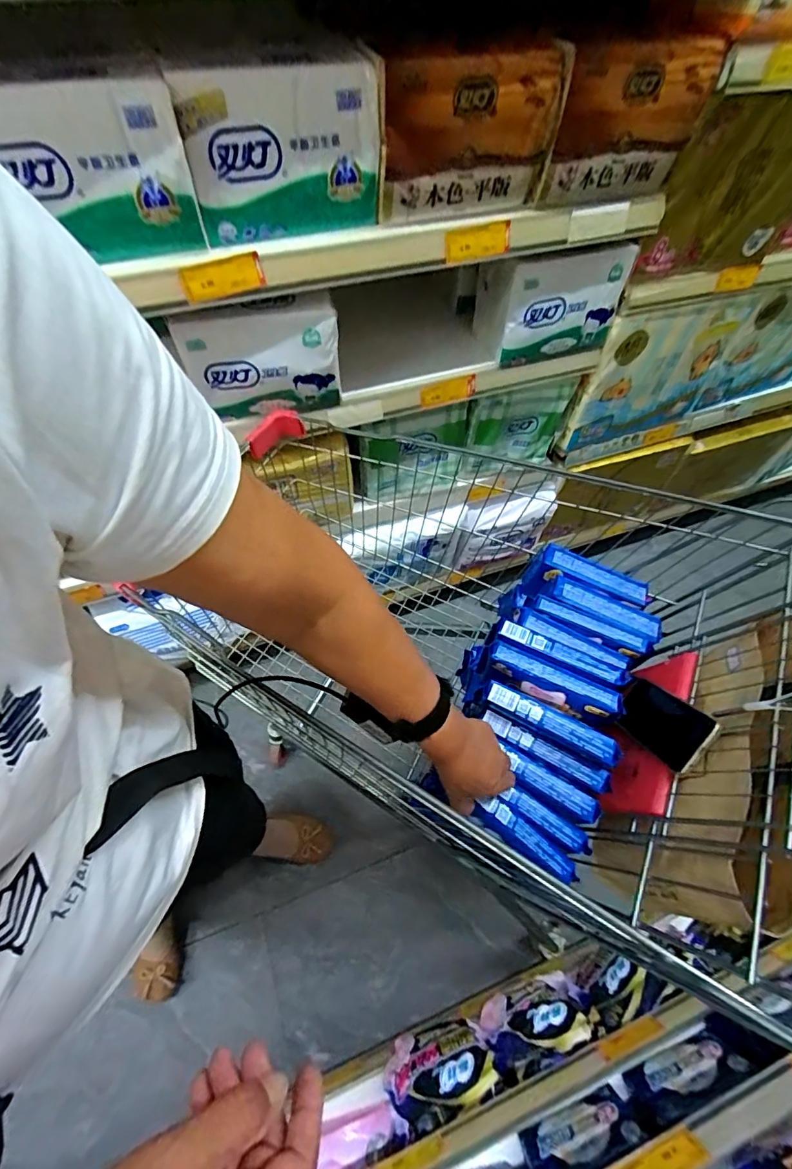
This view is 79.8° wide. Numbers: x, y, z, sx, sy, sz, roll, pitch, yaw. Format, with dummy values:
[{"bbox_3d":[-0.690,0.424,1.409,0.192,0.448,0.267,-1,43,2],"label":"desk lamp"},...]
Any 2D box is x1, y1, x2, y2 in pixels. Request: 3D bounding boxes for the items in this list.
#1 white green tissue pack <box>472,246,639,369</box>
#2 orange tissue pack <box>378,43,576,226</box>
[{"bbox_3d":[0.266,-0.513,0.834,0.232,0.165,0.125,-14,60,-10],"label":"white green tissue pack"},{"bbox_3d":[0.099,-0.543,0.584,0.233,0.152,0.071,-13,60,-9],"label":"orange tissue pack"}]

